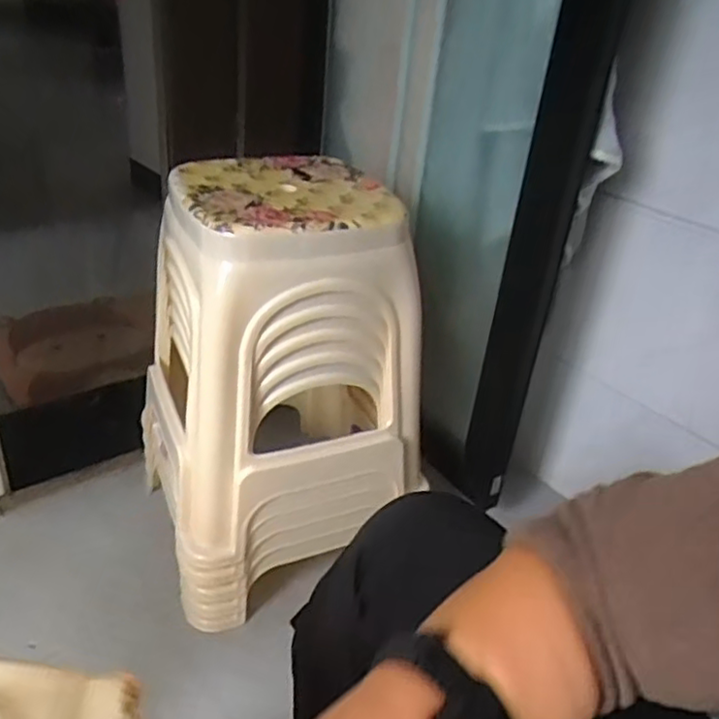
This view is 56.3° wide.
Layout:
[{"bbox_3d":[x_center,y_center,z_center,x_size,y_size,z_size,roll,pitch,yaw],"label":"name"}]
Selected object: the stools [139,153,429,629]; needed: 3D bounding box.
[{"bbox_3d":[-0.127,0.020,0.975,0.349,0.536,0.317,-11,33,-22],"label":"stools"}]

